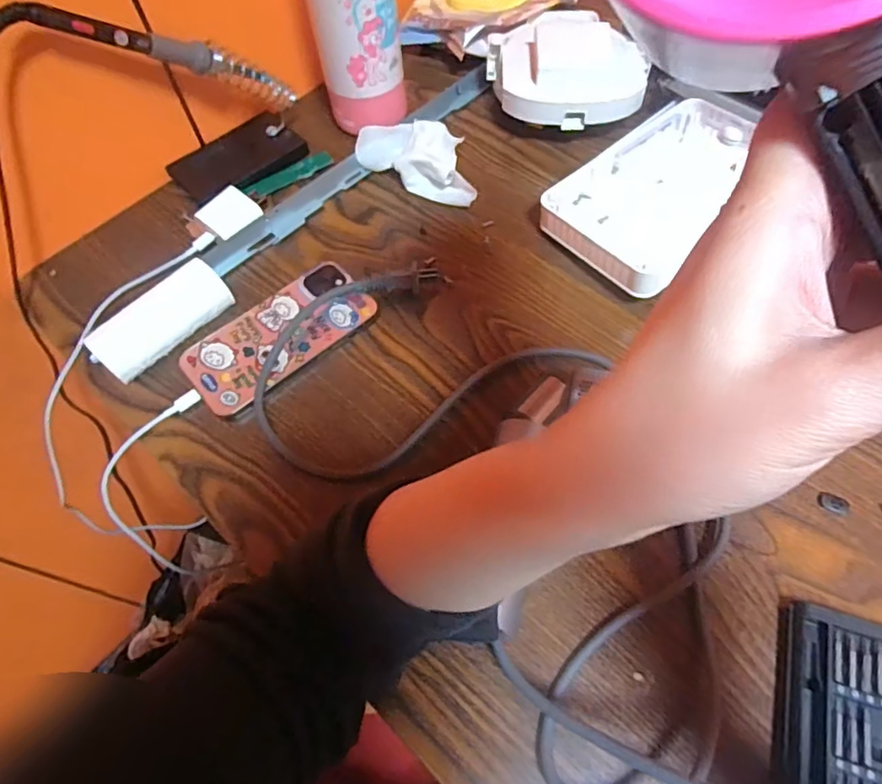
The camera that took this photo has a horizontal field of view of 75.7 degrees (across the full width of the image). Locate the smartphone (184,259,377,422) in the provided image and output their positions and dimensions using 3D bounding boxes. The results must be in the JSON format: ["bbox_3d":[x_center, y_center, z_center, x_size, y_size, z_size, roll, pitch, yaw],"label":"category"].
[{"bbox_3d":[-0.126,-0.045,0.440,0.143,0.011,0.077,-40,68,-17],"label":"smartphone"}]

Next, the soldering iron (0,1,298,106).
[{"bbox_3d":[-0.206,-0.259,0.439,0.018,0.027,0.223,47,35,22],"label":"soldering iron"}]

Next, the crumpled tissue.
[{"bbox_3d":[-0.015,-0.211,0.510,0.116,0.035,0.055,26,66,15],"label":"crumpled tissue"}]

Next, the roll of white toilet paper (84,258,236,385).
[{"bbox_3d":[-0.218,-0.058,0.443,0.042,0.027,0.107,38,70,19],"label":"roll of white toilet paper"}]

